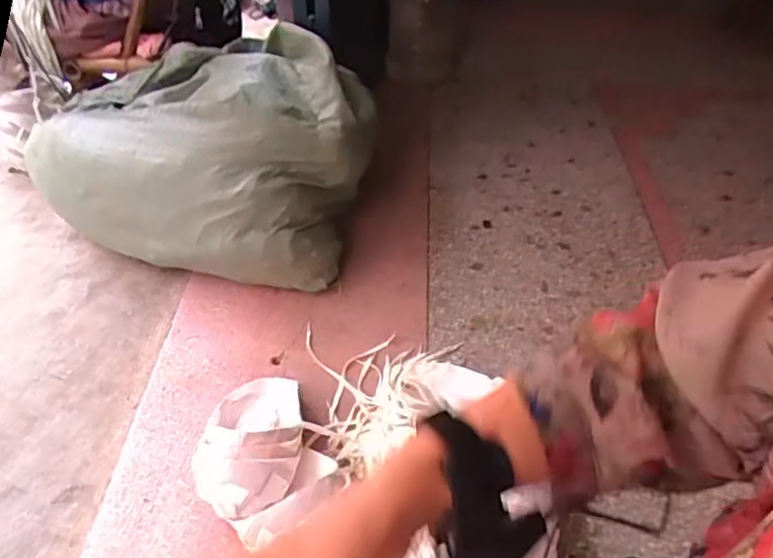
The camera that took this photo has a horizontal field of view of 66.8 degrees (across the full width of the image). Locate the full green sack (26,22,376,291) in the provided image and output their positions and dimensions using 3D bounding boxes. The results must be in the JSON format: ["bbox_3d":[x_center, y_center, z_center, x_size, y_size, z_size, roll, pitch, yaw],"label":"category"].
[{"bbox_3d":[-0.334,-0.266,1.203,0.575,0.313,0.465,21,48,17],"label":"full green sack"}]

